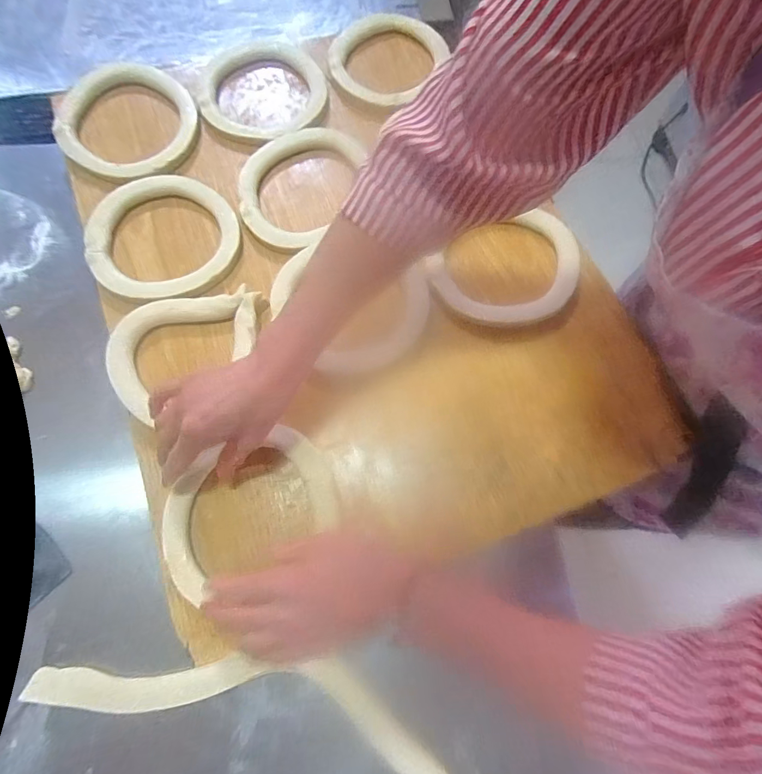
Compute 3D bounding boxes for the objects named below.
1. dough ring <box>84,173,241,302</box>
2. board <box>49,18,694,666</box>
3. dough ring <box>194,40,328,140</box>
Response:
[{"bbox_3d":[-0.251,-0.176,0.496,0.162,0.020,0.165,0,70,1],"label":"dough ring"},{"bbox_3d":[-0.058,-0.156,0.489,0.504,0.028,0.686,-22,71,-6],"label":"board"},{"bbox_3d":[-0.160,-0.407,0.572,0.164,0.023,0.185,-9,71,-2],"label":"dough ring"}]

